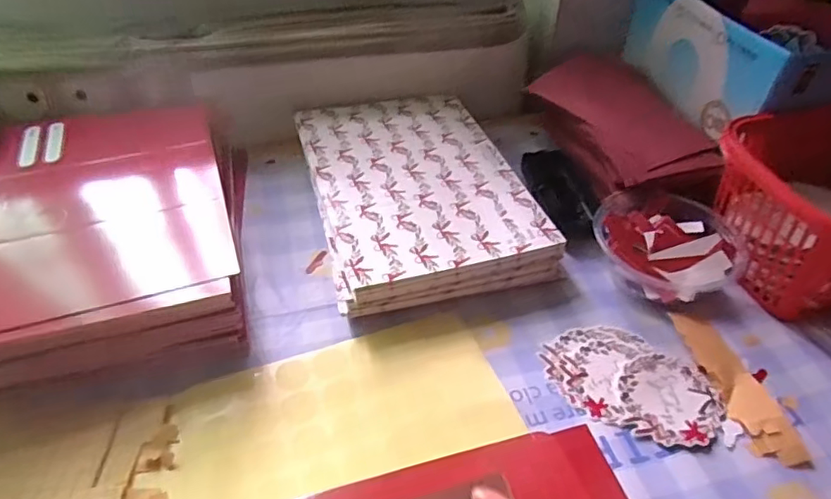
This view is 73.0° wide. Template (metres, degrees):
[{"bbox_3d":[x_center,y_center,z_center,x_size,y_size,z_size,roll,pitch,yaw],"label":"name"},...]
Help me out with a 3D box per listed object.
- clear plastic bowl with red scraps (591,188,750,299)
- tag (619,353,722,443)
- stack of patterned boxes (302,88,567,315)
[{"bbox_3d":[0.207,-0.003,0.472,0.103,0.043,0.108,1,44,-1],"label":"clear plastic bowl with red scraps"},{"bbox_3d":[0.178,0.104,0.391,0.068,0.006,0.065,1,44,-1],"label":"tag"},{"bbox_3d":[-0.002,-0.057,0.526,0.179,0.041,0.261,-10,45,-12],"label":"stack of patterned boxes"}]

